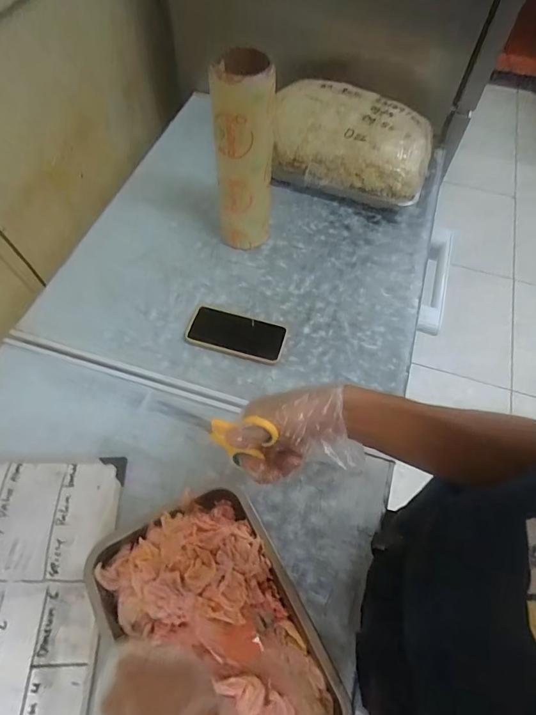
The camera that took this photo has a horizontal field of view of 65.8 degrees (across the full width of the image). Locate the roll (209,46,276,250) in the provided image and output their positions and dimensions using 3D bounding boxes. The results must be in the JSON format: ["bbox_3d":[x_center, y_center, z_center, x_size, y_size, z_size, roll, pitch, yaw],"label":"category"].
[{"bbox_3d":[-0.040,-0.327,0.706,0.091,0.316,0.080,2,60,-2],"label":"roll"}]

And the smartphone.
[{"bbox_3d":[-0.052,-0.043,0.713,0.163,0.016,0.082,17,54,3],"label":"smartphone"}]

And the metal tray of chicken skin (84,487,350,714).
[{"bbox_3d":[-0.055,0.310,0.465,0.196,0.069,0.307,-29,65,-18],"label":"metal tray of chicken skin"}]

